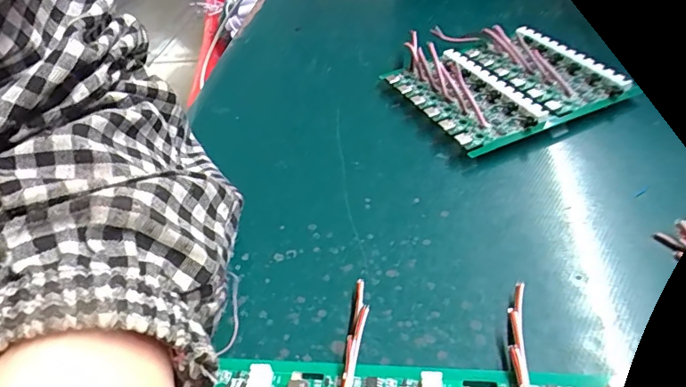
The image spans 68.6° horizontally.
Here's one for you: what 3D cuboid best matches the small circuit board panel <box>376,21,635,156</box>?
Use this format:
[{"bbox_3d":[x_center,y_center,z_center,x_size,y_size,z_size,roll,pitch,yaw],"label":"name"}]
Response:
[{"bbox_3d":[0.096,-0.075,0.320,0.113,0.027,0.114,-22,44,-16],"label":"small circuit board panel"}]

